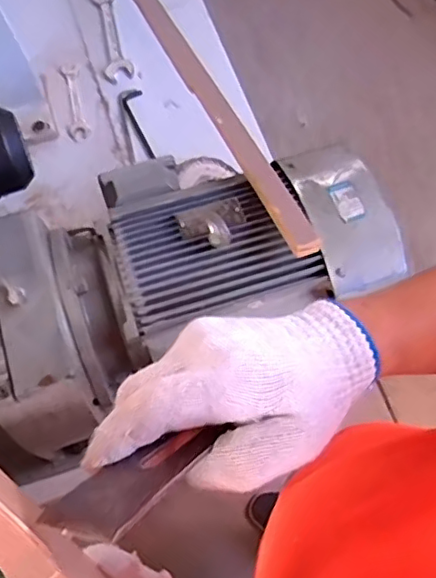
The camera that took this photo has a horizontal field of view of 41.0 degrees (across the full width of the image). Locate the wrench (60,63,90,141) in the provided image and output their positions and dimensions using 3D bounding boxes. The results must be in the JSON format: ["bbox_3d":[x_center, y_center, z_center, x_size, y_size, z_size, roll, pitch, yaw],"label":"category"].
[{"bbox_3d":[-0.283,-0.365,1.138,0.037,0.015,0.183,-13,69,-5],"label":"wrench"}]

